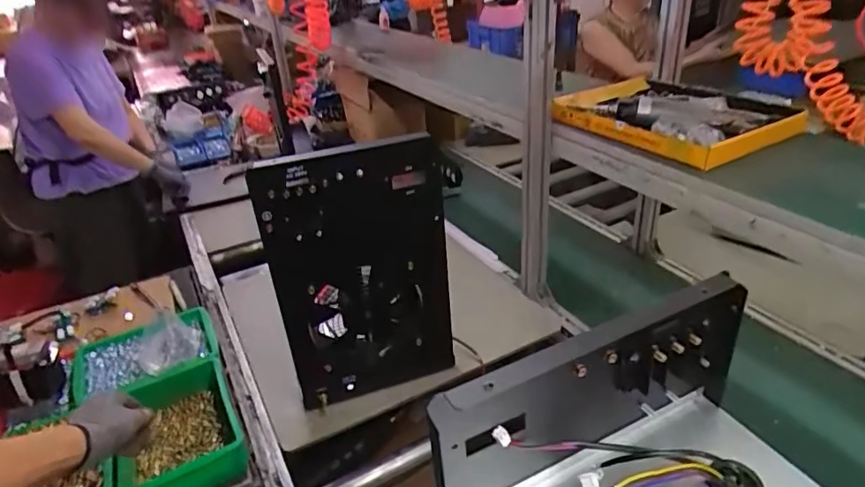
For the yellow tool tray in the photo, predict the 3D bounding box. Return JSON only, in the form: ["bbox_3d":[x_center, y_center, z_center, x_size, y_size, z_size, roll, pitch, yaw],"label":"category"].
[{"bbox_3d":[0.468,-0.253,1.052,0.365,0.066,0.368,-16,29,-21],"label":"yellow tool tray"}]

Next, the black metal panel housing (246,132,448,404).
[{"bbox_3d":[-0.110,0.061,0.900,0.281,0.462,0.051,-14,33,-16],"label":"black metal panel housing"}]

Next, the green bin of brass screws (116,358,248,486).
[{"bbox_3d":[-0.416,0.316,0.910,0.179,0.081,0.247,-16,29,-22],"label":"green bin of brass screws"}]

